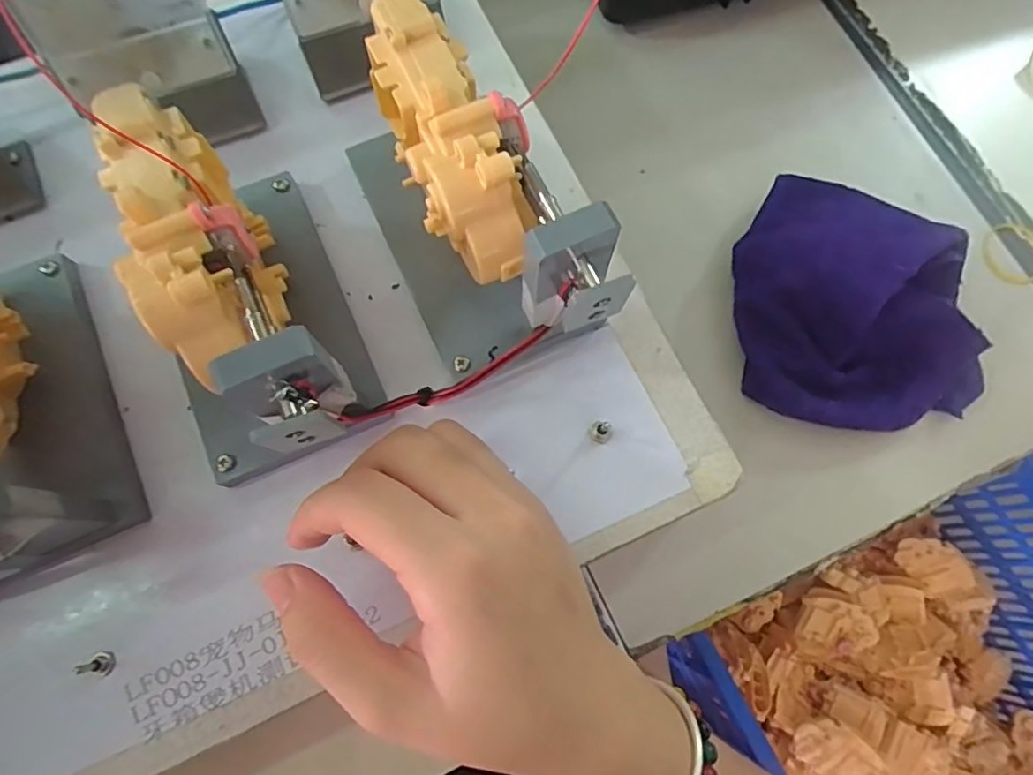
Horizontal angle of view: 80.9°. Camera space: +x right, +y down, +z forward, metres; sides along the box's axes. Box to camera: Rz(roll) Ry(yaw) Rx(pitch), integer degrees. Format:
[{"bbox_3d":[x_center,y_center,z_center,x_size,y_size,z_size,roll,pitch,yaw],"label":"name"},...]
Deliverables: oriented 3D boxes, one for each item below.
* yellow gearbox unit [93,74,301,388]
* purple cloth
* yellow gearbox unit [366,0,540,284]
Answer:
[{"bbox_3d":[-0.103,-0.045,0.202,0.033,0.060,0.101,-23,76,-8],"label":"yellow gearbox unit"},{"bbox_3d":[0.177,-0.049,0.308,0.130,0.044,0.132,3,74,0],"label":"purple cloth"},{"bbox_3d":[-0.022,-0.085,0.206,0.039,0.038,0.096,-17,75,-6],"label":"yellow gearbox unit"}]

